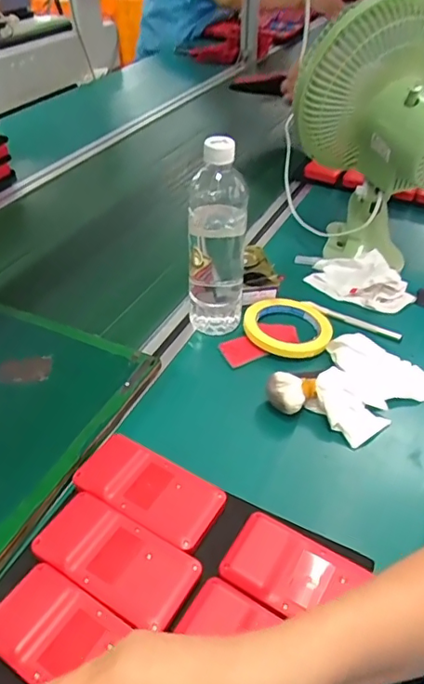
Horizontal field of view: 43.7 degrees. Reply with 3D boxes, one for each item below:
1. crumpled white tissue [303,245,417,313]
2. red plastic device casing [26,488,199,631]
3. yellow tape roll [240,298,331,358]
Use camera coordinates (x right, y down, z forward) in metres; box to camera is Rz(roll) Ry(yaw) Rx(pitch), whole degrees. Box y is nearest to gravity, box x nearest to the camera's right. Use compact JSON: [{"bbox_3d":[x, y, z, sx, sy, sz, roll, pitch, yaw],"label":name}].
[{"bbox_3d":[0.190,-0.084,0.683,0.083,0.032,0.113,-23,45,-25],"label":"crumpled white tissue"},{"bbox_3d":[-0.071,0.165,0.398,0.119,0.018,0.060,22,44,23],"label":"red plastic device casing"},{"bbox_3d":[0.089,-0.019,0.620,0.100,0.021,0.096,0,40,0],"label":"yellow tape roll"}]

